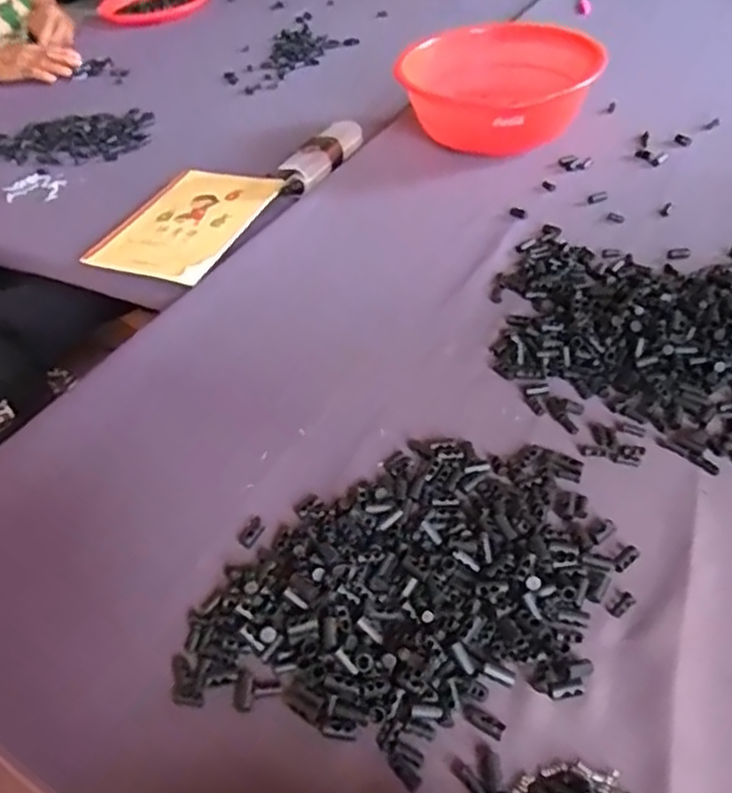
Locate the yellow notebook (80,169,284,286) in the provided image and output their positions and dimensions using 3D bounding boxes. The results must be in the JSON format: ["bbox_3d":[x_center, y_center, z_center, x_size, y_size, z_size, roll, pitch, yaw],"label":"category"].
[{"bbox_3d":[-0.205,-0.200,0.785,0.153,0.009,0.210,11,47,18],"label":"yellow notebook"}]

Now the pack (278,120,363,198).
[{"bbox_3d":[-0.051,-0.300,0.843,0.041,0.030,0.176,15,48,21],"label":"pack"}]

